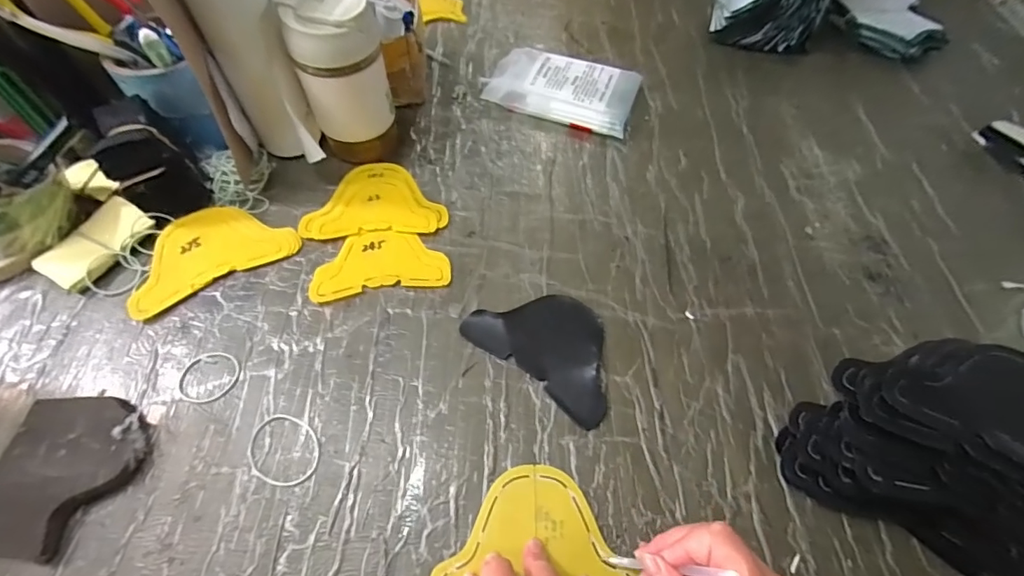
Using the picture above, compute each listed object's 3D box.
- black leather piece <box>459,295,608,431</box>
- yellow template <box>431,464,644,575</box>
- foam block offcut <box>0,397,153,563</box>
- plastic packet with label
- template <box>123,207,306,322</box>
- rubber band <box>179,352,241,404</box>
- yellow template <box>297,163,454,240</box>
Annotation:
[{"bbox_3d":[0.035,0.046,0.420,0.140,0.005,0.089,34,65,18],"label":"black leather piece"},{"bbox_3d":[0.017,0.174,0.333,0.139,0.006,0.091,0,59,0],"label":"yellow template"},{"bbox_3d":[-0.331,0.135,0.349,0.092,0.020,0.109,15,60,8],"label":"foam block offcut"},{"bbox_3d":[0.061,-0.244,0.581,0.176,0.028,0.100,17,61,10],"label":"plastic packet with label"},{"bbox_3d":[-0.293,-0.039,0.457,0.148,0.005,0.089,-30,67,-19],"label":"template"},{"bbox_3d":[-0.255,0.075,0.398,0.048,0.004,0.045,0,59,0],"label":"rubber band"},{"bbox_3d":[-0.143,-0.094,0.499,0.142,0.005,0.095,-4,59,-3],"label":"yellow template"}]

